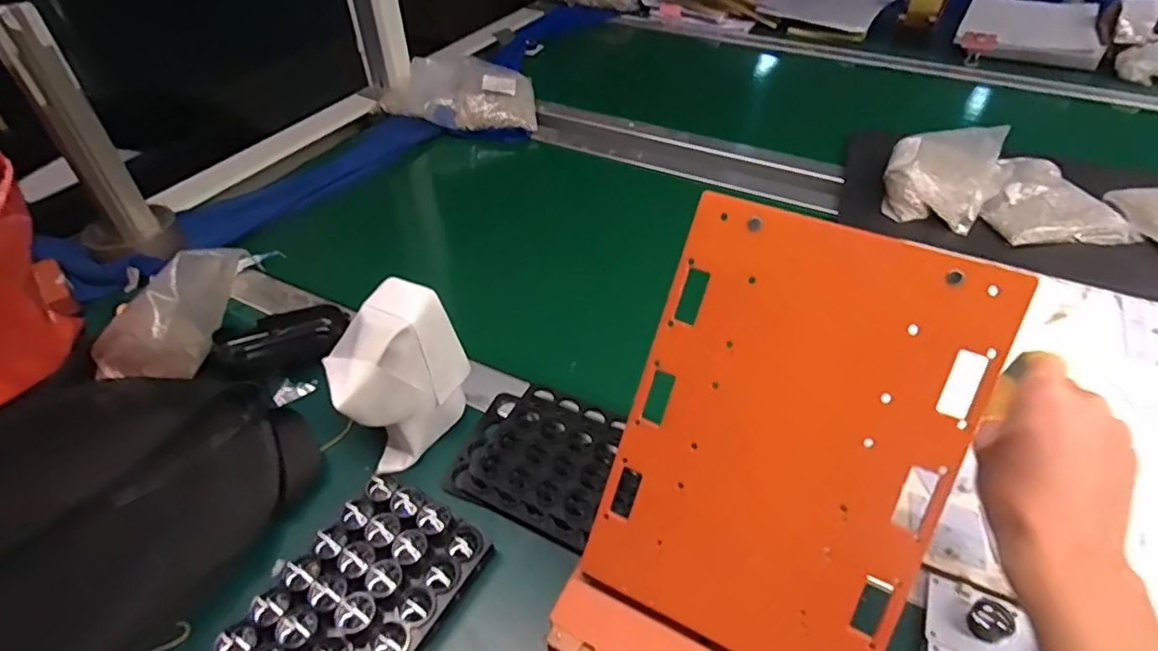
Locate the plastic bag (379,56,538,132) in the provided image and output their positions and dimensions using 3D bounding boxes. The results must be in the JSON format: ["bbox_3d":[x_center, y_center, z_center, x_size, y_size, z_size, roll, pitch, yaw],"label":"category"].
[{"bbox_3d":[-0.188,-0.359,0.914,0.240,0.049,0.181,-2,44,-2],"label":"plastic bag"}]

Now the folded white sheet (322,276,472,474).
[{"bbox_3d":[-0.138,0.031,0.444,0.067,0.101,0.103,32,52,29],"label":"folded white sheet"}]

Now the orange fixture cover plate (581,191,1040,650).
[{"bbox_3d":[0.106,0.064,0.313,0.155,0.231,0.008,20,9,20],"label":"orange fixture cover plate"}]

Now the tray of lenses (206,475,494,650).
[{"bbox_3d":[-0.149,0.189,0.361,0.095,0.041,0.188,22,48,22],"label":"tray of lenses"}]

